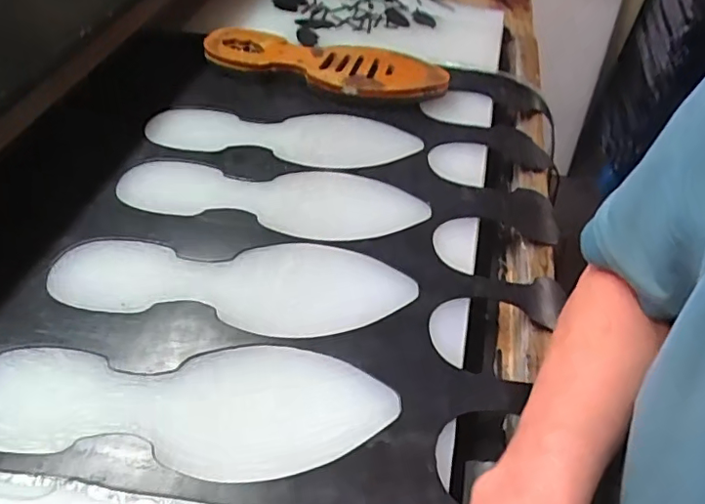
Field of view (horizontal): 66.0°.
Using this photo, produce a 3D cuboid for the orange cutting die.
[{"bbox_3d":[-0.034,-0.230,0.654,0.291,0.027,0.108,18,51,10],"label":"orange cutting die"}]

